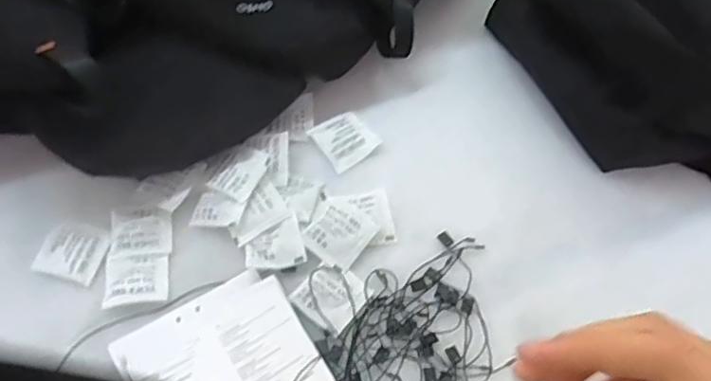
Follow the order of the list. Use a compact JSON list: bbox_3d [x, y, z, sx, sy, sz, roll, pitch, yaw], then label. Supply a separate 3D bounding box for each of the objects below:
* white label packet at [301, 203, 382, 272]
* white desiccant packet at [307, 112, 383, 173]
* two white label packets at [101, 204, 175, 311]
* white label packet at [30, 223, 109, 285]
[{"bbox_3d":[-0.010,0.029,0.406,0.036,0.007,0.039,34,67,15],"label":"white label packet"},{"bbox_3d":[-0.007,-0.037,0.446,0.039,0.004,0.040,-33,68,-17],"label":"white desiccant packet"},{"bbox_3d":[-0.139,0.041,0.401,0.040,0.008,0.066,-3,67,-4],"label":"two white label packets"},{"bbox_3d":[-0.184,0.038,0.400,0.044,0.004,0.037,16,63,7],"label":"white label packet"}]

